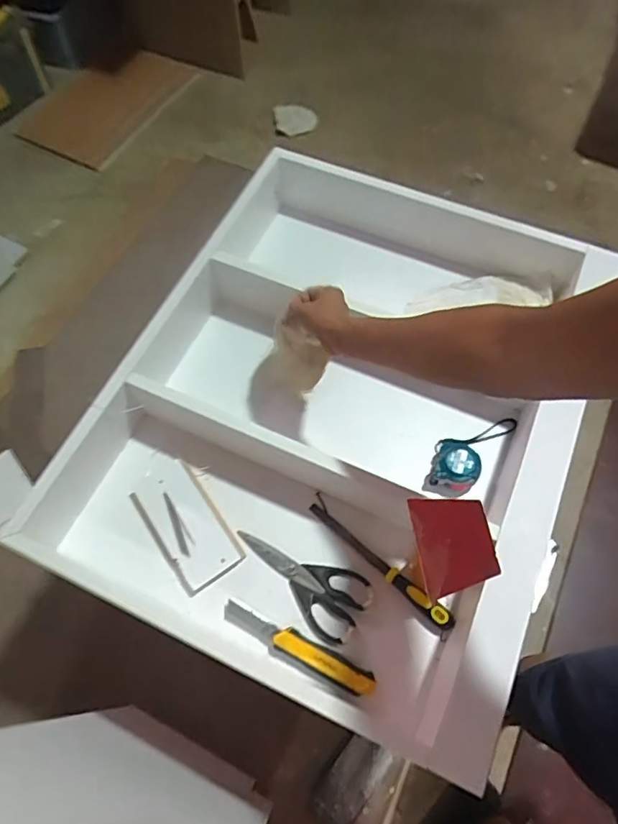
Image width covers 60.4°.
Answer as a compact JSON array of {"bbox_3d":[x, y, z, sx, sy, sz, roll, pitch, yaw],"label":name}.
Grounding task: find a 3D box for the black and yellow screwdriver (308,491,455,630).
[{"bbox_3d":[0.098,0.210,0.759,0.256,0.024,0.026,40,71,20],"label":"black and yellow screwdriver"}]

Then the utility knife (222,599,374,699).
[{"bbox_3d":[-0.018,0.314,0.713,0.220,0.014,0.033,24,66,14],"label":"utility knife"}]

